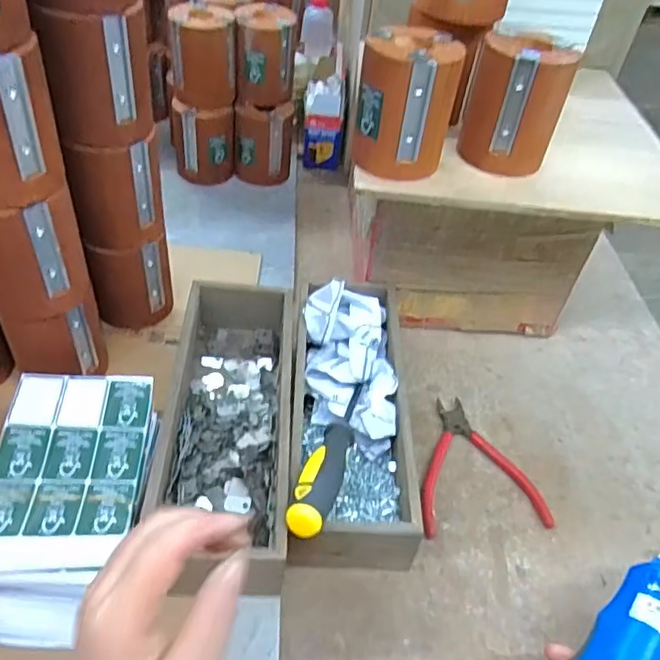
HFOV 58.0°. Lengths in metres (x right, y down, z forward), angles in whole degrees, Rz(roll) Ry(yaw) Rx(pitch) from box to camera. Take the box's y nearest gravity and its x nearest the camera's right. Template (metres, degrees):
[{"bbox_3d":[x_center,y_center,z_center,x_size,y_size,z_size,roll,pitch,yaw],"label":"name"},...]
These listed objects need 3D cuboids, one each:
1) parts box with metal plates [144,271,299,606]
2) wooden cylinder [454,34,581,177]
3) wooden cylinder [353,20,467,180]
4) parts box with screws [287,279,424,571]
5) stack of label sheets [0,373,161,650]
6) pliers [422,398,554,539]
[{"bbox_3d":[-0.085,0.075,0.518,0.100,0.074,0.273,3,45,-5],"label":"parts box with metal plates"},{"bbox_3d":[0.161,-0.196,0.516,0.077,0.097,0.069,19,45,9],"label":"wooden cylinder"},{"bbox_3d":[0.062,-0.186,0.493,0.080,0.097,0.074,13,45,4],"label":"wooden cylinder"},{"bbox_3d":[0.017,0.067,0.531,0.097,0.089,0.274,4,45,-4],"label":"parts box with screws"},{"bbox_3d":[-0.194,0.127,0.445,0.113,0.075,0.180,6,45,-4],"label":"stack of label sheets"},{"bbox_3d":[0.123,0.119,0.548,0.114,0.015,0.141,-3,46,-11],"label":"pliers"}]

